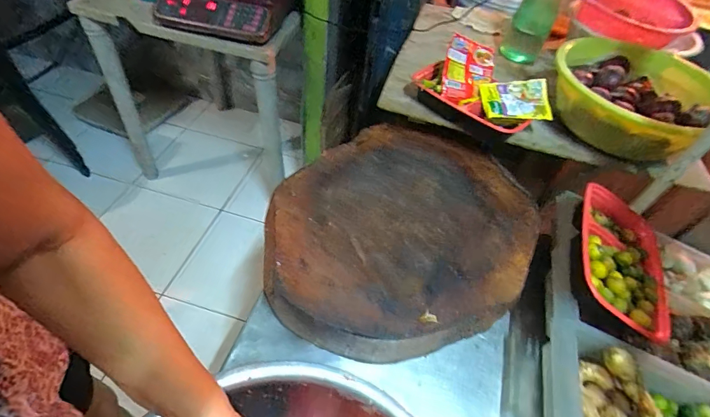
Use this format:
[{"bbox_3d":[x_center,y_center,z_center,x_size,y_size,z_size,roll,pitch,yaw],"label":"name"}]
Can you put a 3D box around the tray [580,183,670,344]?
[{"bbox_3d":[0.371,0.077,0.556,0.149,0.055,0.214,35,49,-3],"label":"tray"}]

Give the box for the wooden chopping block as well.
[{"bbox_3d":[0.074,0.039,0.641,0.387,0.081,0.422,26,51,15],"label":"wooden chopping block"}]

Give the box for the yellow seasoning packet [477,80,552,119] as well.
[{"bbox_3d":[0.283,-0.190,0.686,0.109,0.027,0.097,1,51,7],"label":"yellow seasoning packet"}]

